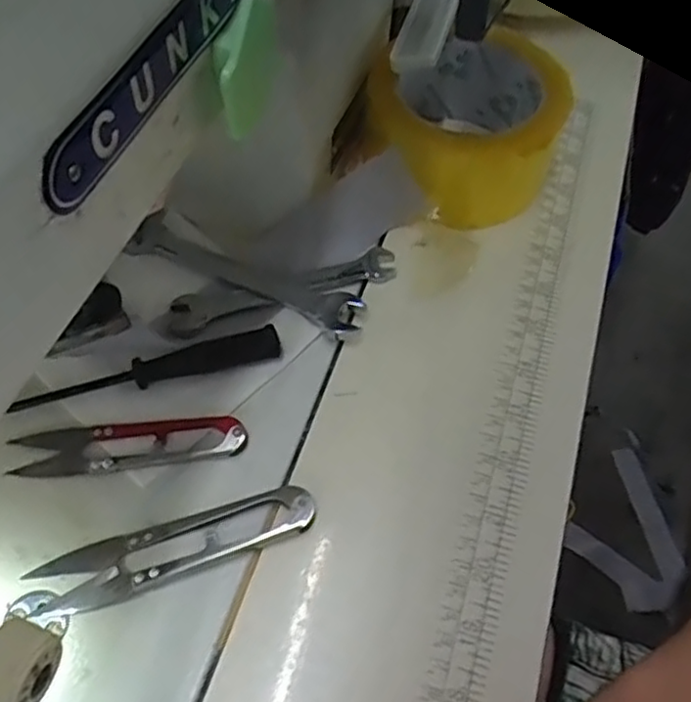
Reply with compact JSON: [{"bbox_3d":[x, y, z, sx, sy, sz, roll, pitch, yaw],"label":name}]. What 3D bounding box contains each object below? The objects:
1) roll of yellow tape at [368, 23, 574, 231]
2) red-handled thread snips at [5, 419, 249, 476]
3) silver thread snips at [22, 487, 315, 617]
[{"bbox_3d":[0.071,-0.133,0.399,0.106,0.062,0.119,18,59,8],"label":"roll of yellow tape"},{"bbox_3d":[-0.096,0.043,0.308,0.101,0.009,0.020,-4,58,-5],"label":"red-handled thread snips"},{"bbox_3d":[-0.069,0.082,0.284,0.115,0.013,0.024,-14,60,-11],"label":"silver thread snips"}]

